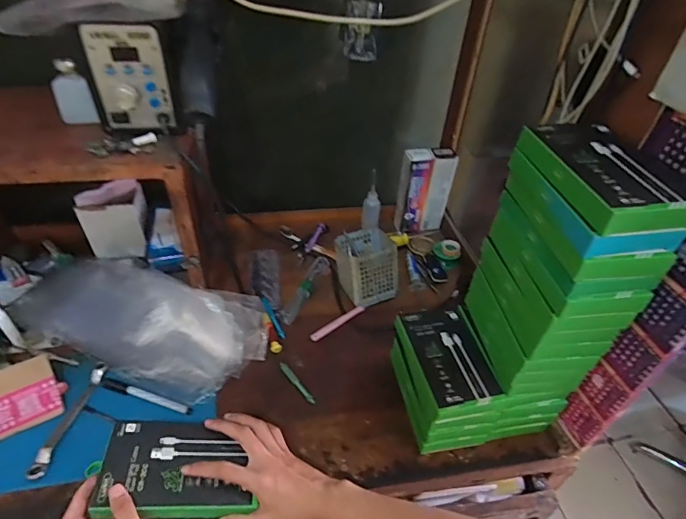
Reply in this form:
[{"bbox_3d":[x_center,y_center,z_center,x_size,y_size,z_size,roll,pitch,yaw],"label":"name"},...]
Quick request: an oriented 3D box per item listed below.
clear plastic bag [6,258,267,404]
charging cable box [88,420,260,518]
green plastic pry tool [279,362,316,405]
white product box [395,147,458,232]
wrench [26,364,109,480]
[{"bbox_3d":[-0.323,0.083,0.670,0.399,0.078,0.173,18,43,15],"label":"clear plastic bag"},{"bbox_3d":[-0.172,0.215,0.444,0.137,0.022,0.093,5,48,-15],"label":"charging cable box"},{"bbox_3d":[-0.067,0.182,0.628,0.012,0.007,0.084,-27,50,-30],"label":"green plastic pry tool"},{"bbox_3d":[0.168,-0.139,0.878,0.099,0.183,0.035,-1,41,-6],"label":"white product box"},{"bbox_3d":[-0.365,0.210,0.572,0.019,0.009,0.163,7,41,4],"label":"wrench"}]

